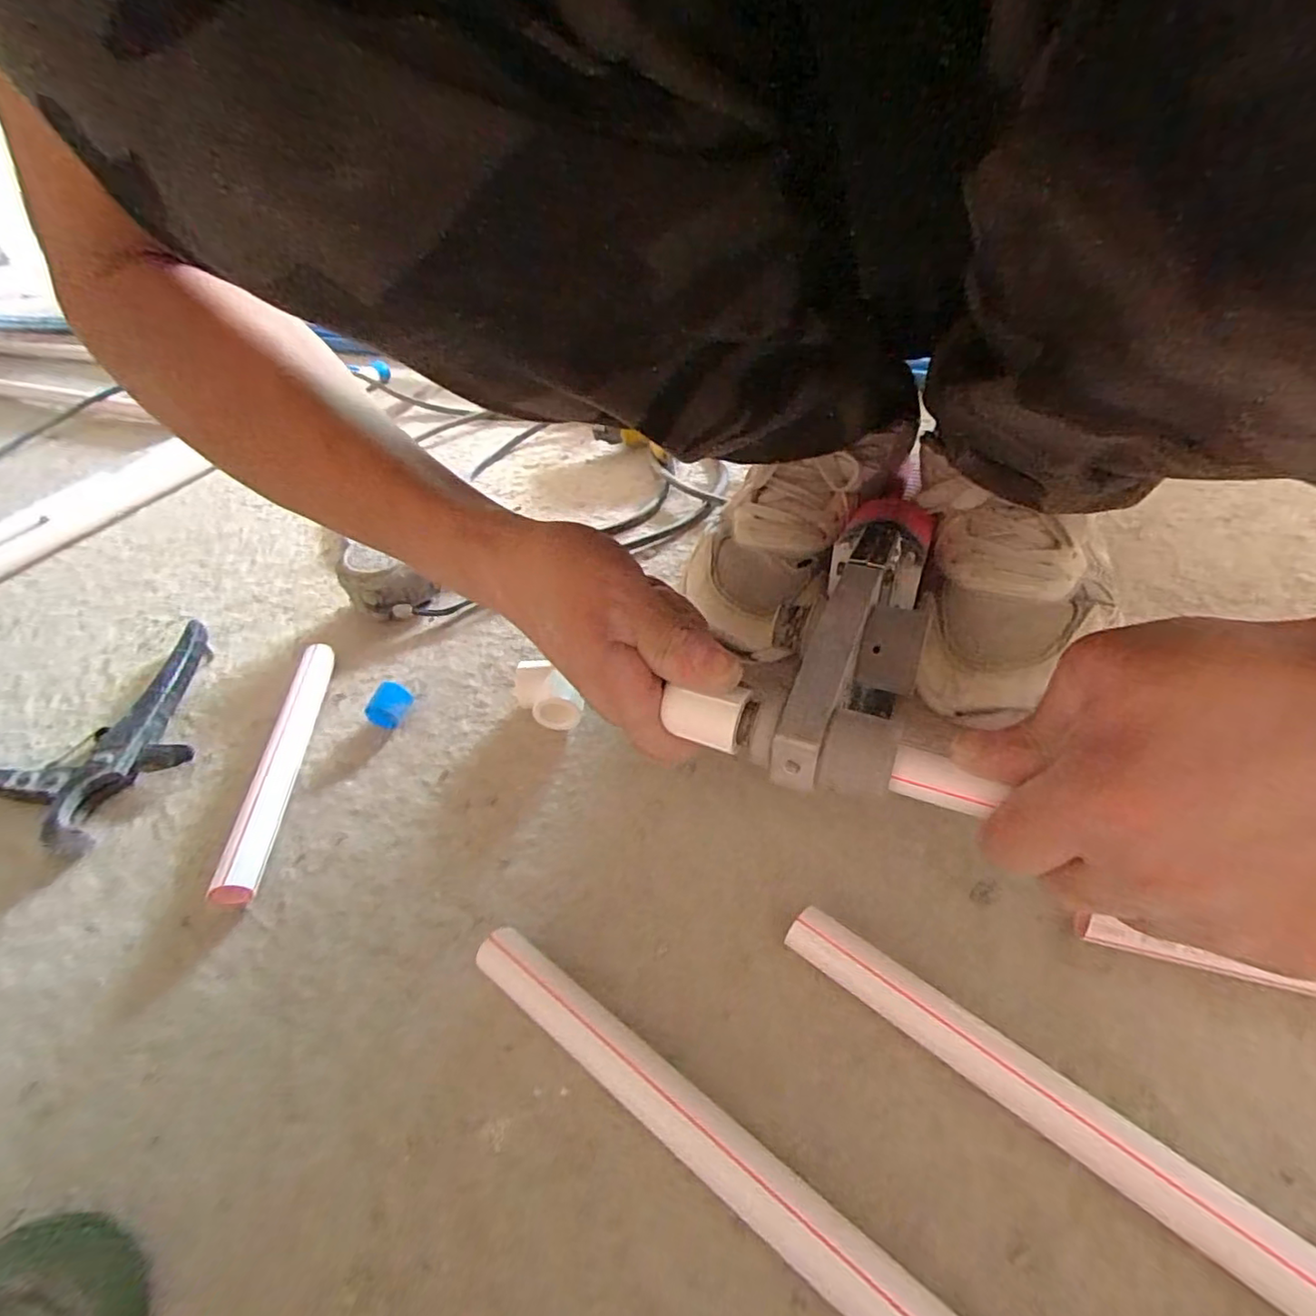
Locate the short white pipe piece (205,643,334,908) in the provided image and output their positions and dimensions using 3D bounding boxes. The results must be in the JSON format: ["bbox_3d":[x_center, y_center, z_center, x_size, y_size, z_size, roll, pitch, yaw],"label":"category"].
[{"bbox_3d":[-0.225,0.057,0.368,0.016,0.022,0.184,-10,43,-3],"label":"short white pipe piece"}]

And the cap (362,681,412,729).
[{"bbox_3d":[-0.171,0.030,0.391,0.019,0.019,0.026,10,46,19],"label":"cap"}]

